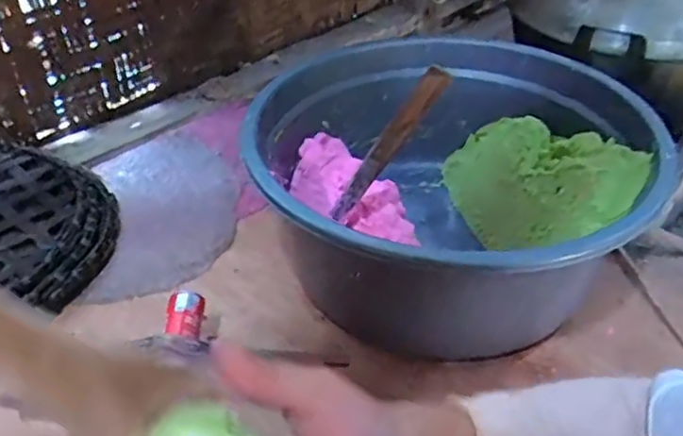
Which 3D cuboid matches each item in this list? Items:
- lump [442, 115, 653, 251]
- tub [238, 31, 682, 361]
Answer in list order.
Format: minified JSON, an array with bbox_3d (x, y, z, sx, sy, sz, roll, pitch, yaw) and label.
[{"bbox_3d":[0.211,-0.041,0.718,0.108,0.134,0.263,-15,40,-19],"label":"lump"},{"bbox_3d":[0.100,-0.031,0.681,0.378,0.206,0.399,0,38,0],"label":"tub"}]

